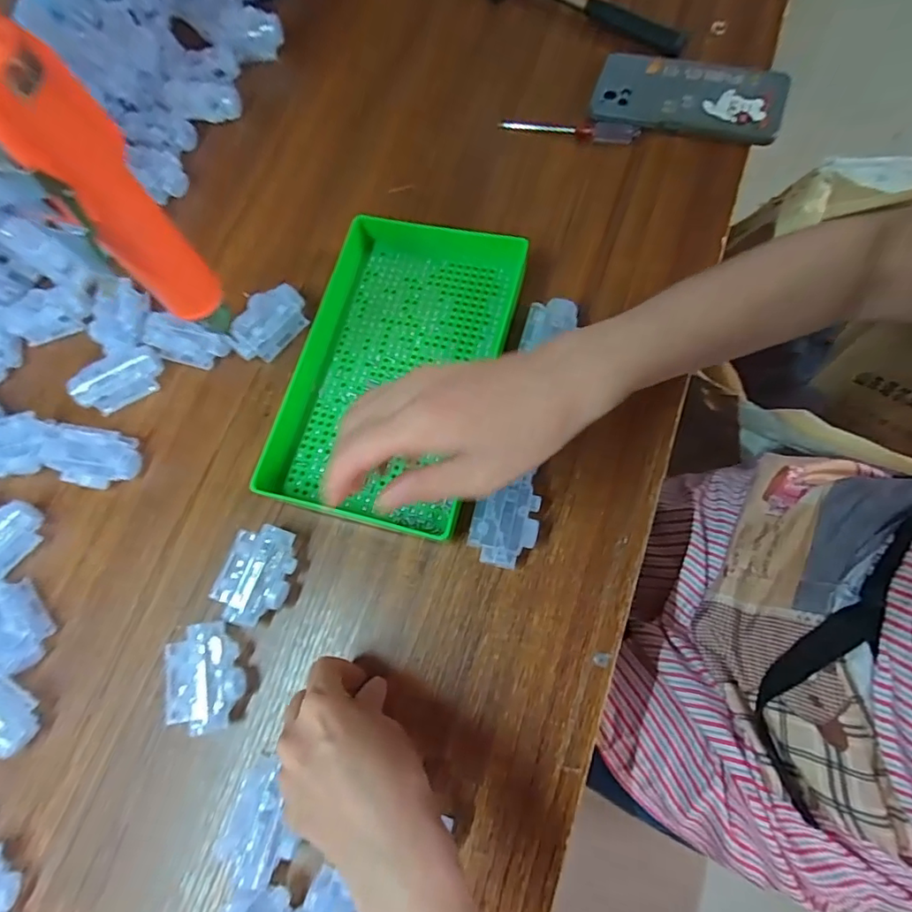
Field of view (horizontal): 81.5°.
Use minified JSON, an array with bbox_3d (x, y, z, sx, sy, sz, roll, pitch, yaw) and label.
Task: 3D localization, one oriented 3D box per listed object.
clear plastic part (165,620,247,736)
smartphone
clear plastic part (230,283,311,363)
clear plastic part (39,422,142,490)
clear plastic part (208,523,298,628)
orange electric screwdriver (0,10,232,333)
[{"bbox_3d":[-0.171,0.152,0.366,0.045,0.029,0.067,-16,72,0],"label":"clear plastic part"},{"bbox_3d":[0.208,-0.325,0.473,0.158,0.017,0.074,19,88,15],"label":"smartphone"},{"bbox_3d":[-0.162,-0.116,0.452,0.050,0.028,0.067,43,81,16],"label":"clear plastic part"},{"bbox_3d":[-0.298,0.000,0.427,0.078,0.022,0.046,6,73,7],"label":"clear plastic part"},{"bbox_3d":[-0.141,0.085,0.381,0.046,0.024,0.069,20,75,11],"label":"clear plastic part"},{"bbox_3d":[-0.160,-0.114,0.249,0.044,0.161,0.029,-37,73,-7],"label":"orange electric screwdriver"}]

